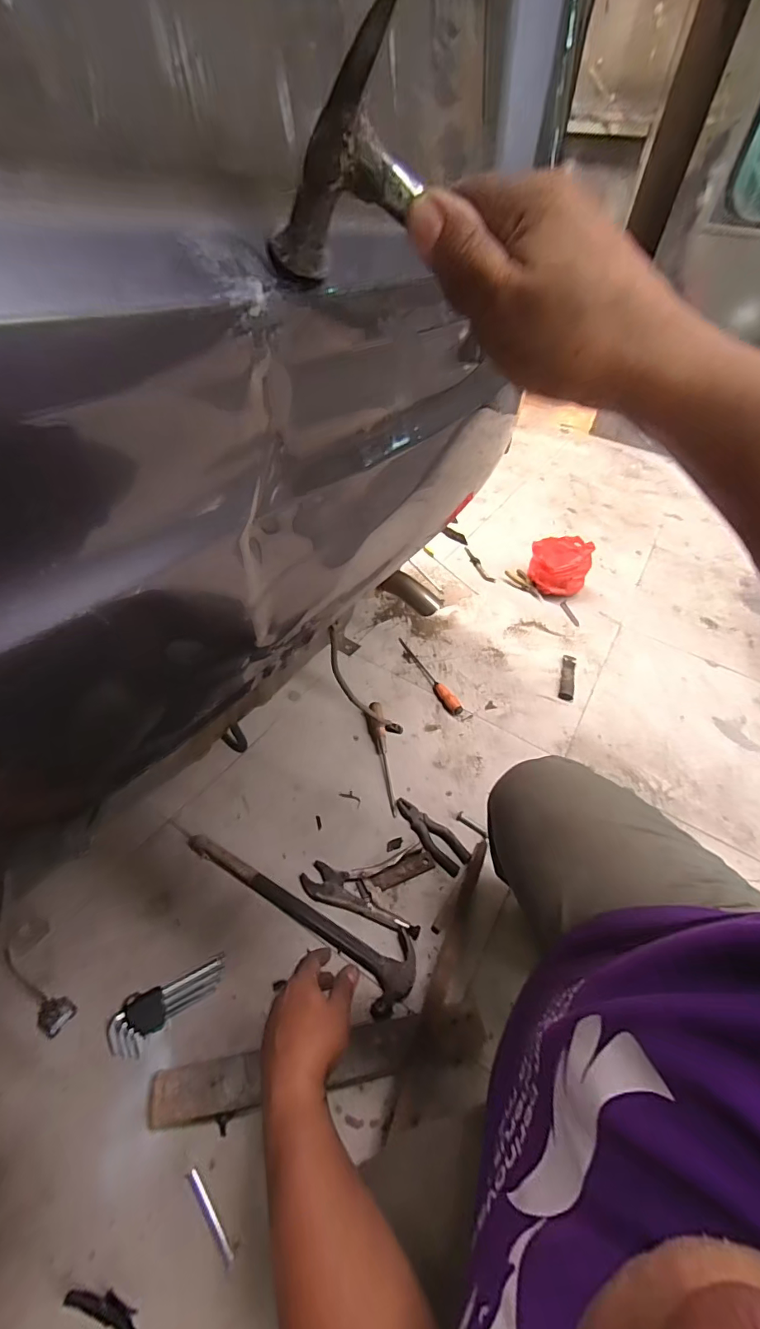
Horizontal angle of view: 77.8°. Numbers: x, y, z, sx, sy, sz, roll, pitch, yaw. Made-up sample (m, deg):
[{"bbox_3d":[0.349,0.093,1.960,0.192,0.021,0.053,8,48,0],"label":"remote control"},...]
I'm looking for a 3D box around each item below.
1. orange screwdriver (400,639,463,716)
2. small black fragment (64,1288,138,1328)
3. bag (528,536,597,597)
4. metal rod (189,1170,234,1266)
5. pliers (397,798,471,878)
[{"bbox_3d":[0.121,0.019,1.217,0.029,0.028,0.291,-18,51,-22],"label":"orange screwdriver"},{"bbox_3d":[-0.297,0.697,0.509,0.087,0.011,0.024,19,47,12],"label":"small black fragment"},{"bbox_3d":[0.574,-0.319,1.519,0.175,0.149,0.180,19,47,12],"label":"bag"},{"bbox_3d":[-0.203,0.658,0.564,0.011,0.005,0.095,-29,56,-29],"label":"metal rod"},{"bbox_3d":[0.098,0.325,0.918,0.056,0.018,0.175,-27,55,-28],"label":"pliers"}]

